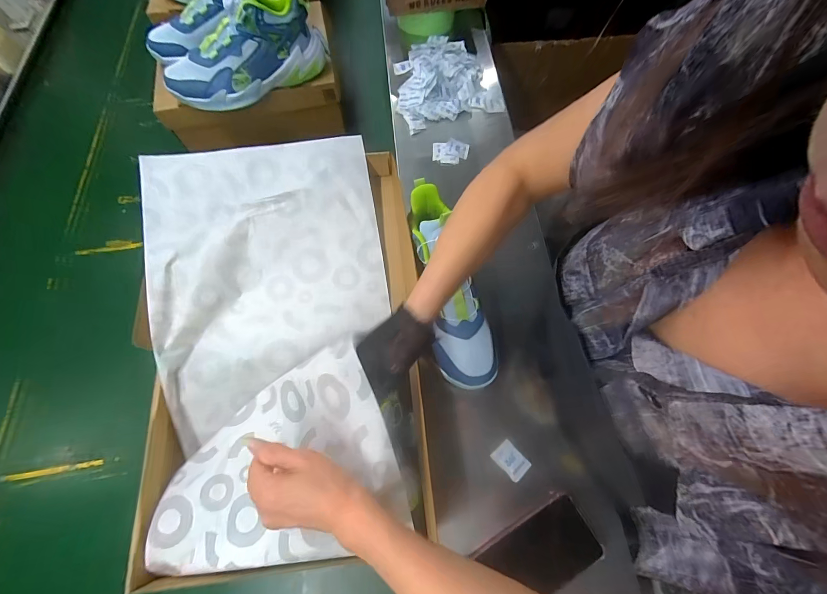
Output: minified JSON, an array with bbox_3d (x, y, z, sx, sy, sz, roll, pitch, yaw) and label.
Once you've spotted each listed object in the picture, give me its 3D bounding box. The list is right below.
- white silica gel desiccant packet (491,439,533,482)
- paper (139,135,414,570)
[{"bbox_3d":[0.129,0.217,0.469,0.033,0.005,0.044,-34,65,-21],"label":"white silica gel desiccant packet"},{"bbox_3d":[-0.172,0.024,0.430,0.280,0.114,0.488,-11,68,-3],"label":"paper"}]

